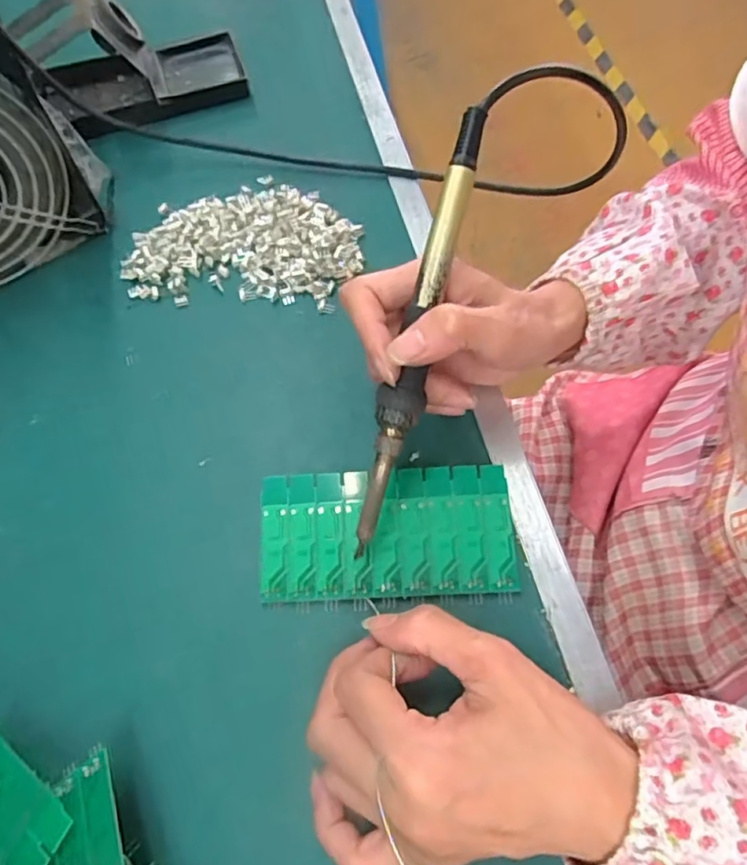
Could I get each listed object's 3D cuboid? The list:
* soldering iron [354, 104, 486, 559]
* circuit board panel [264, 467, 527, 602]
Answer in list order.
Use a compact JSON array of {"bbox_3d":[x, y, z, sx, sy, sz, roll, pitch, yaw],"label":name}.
[{"bbox_3d":[0.018,-0.040,0.264,0.019,0.014,0.199,15,96,10],"label":"soldering iron"},{"bbox_3d":[0.007,0.051,0.300,0.122,0.017,0.062,-3,63,1],"label":"circuit board panel"}]

